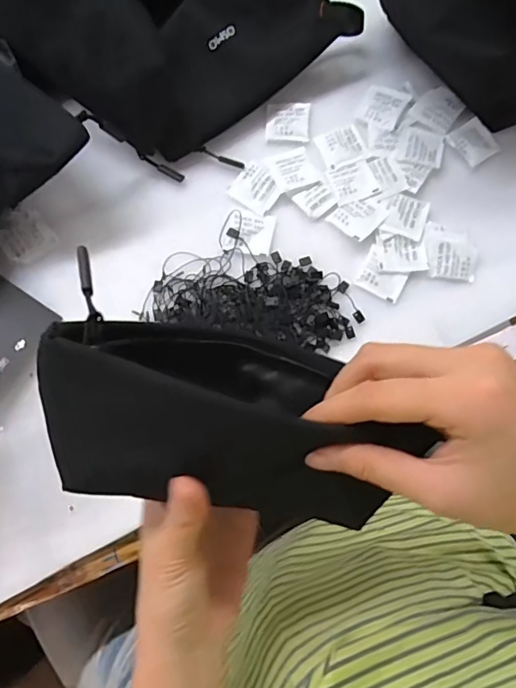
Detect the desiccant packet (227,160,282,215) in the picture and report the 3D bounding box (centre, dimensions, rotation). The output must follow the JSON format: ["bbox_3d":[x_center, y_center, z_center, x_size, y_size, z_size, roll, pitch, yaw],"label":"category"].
[{"bbox_3d":[-0.001,-0.138,0.439,0.041,0.004,0.038,39,80,7],"label":"desiccant packet"}]

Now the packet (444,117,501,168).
[{"bbox_3d":[0.197,-0.185,0.455,0.039,0.006,0.039,-35,81,-8],"label":"packet"}]

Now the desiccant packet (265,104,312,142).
[{"bbox_3d":[0.028,-0.203,0.456,0.039,0.004,0.039,2,78,-1],"label":"desiccant packet"}]

